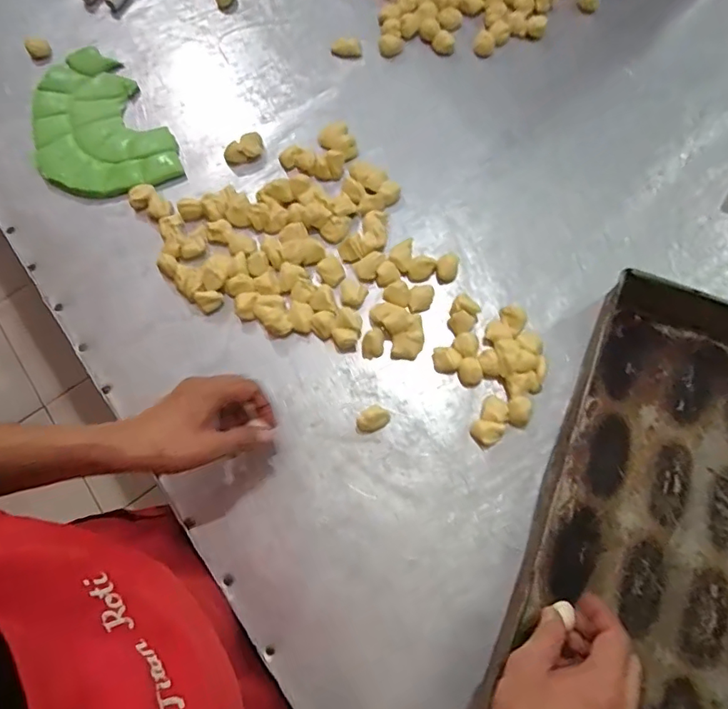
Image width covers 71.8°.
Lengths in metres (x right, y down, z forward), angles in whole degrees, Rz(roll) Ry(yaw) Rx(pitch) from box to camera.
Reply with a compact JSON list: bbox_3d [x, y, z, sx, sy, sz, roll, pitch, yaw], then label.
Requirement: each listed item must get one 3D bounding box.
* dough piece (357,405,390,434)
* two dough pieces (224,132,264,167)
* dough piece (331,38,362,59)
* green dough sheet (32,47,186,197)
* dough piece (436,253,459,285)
[{"bbox_3d":[0.010,0.073,0.564,0.037,0.021,0.025,-36,74,-9],"label":"dough piece"},{"bbox_3d":[-0.162,-0.274,0.677,0.054,0.036,0.021,-22,73,-5],"label":"two dough pieces"},{"bbox_3d":[-0.026,-0.451,0.741,0.044,0.013,0.026,6,72,4],"label":"dough piece"},{"bbox_3d":[-0.379,-0.314,0.704,0.167,0.013,0.266,-35,74,-9],"label":"green dough sheet"},{"bbox_3d":[0.100,-0.104,0.609,0.026,0.020,0.031,18,74,8],"label":"dough piece"}]

